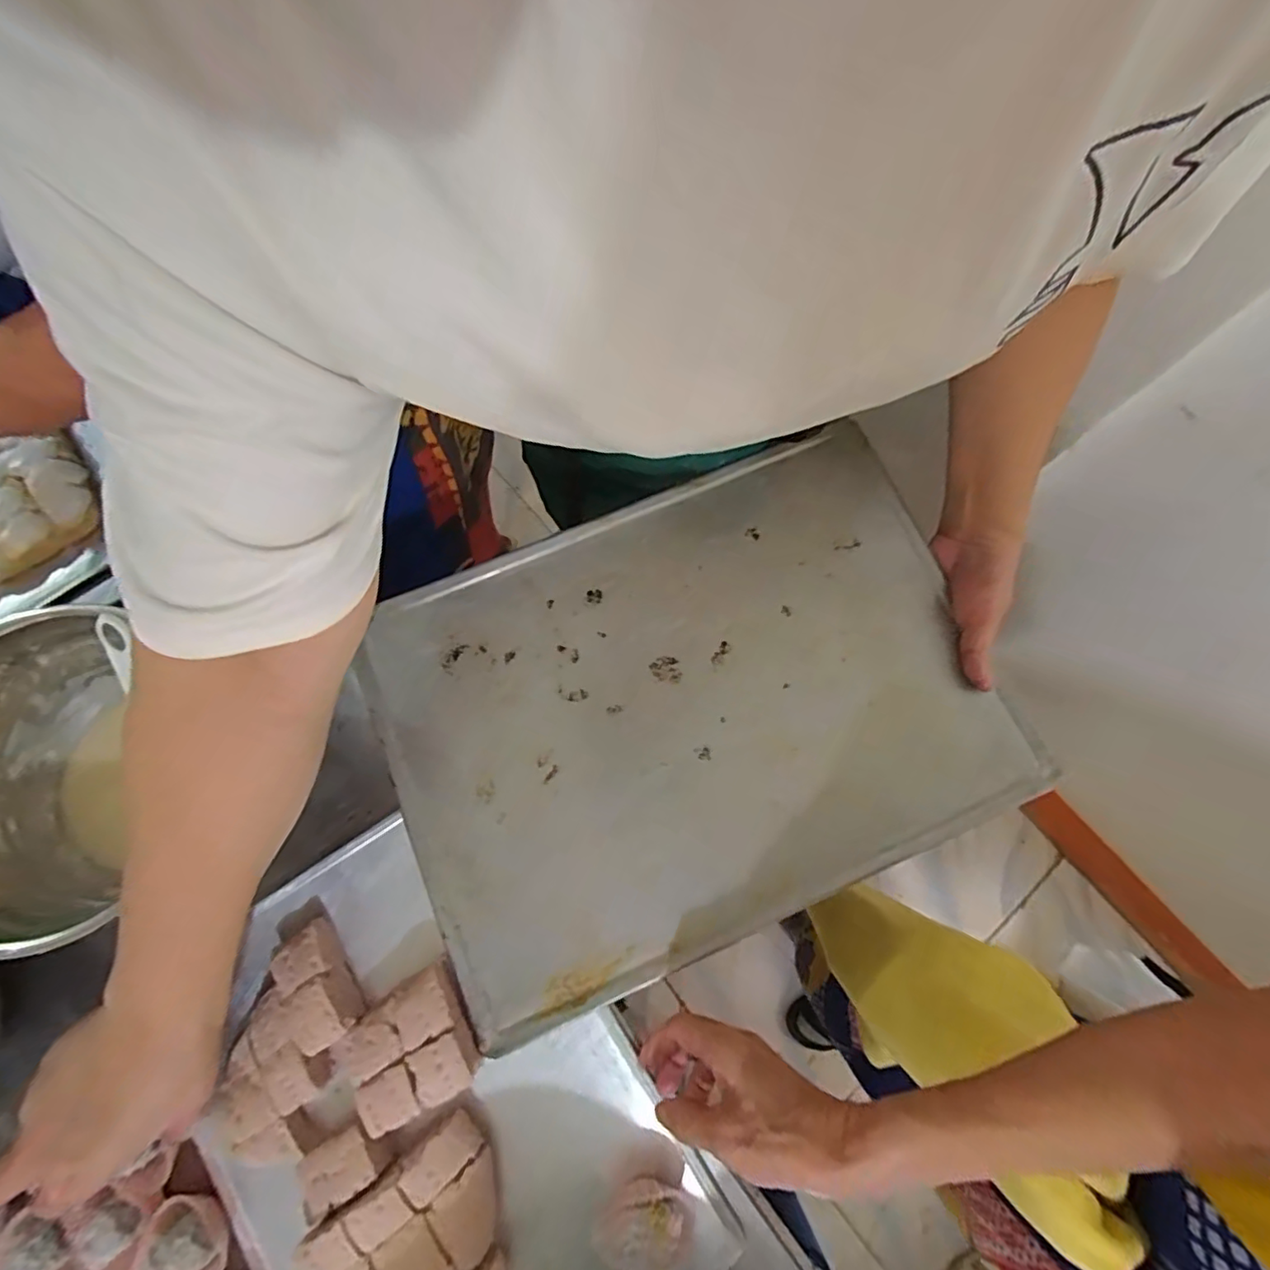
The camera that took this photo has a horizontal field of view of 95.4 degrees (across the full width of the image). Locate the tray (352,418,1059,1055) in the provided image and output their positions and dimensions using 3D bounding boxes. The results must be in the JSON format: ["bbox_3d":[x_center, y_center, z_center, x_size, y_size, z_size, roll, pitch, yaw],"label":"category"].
[{"bbox_3d":[0.038,0.050,0.439,0.439,0.014,0.323,-22,79,-5],"label":"tray"}]

